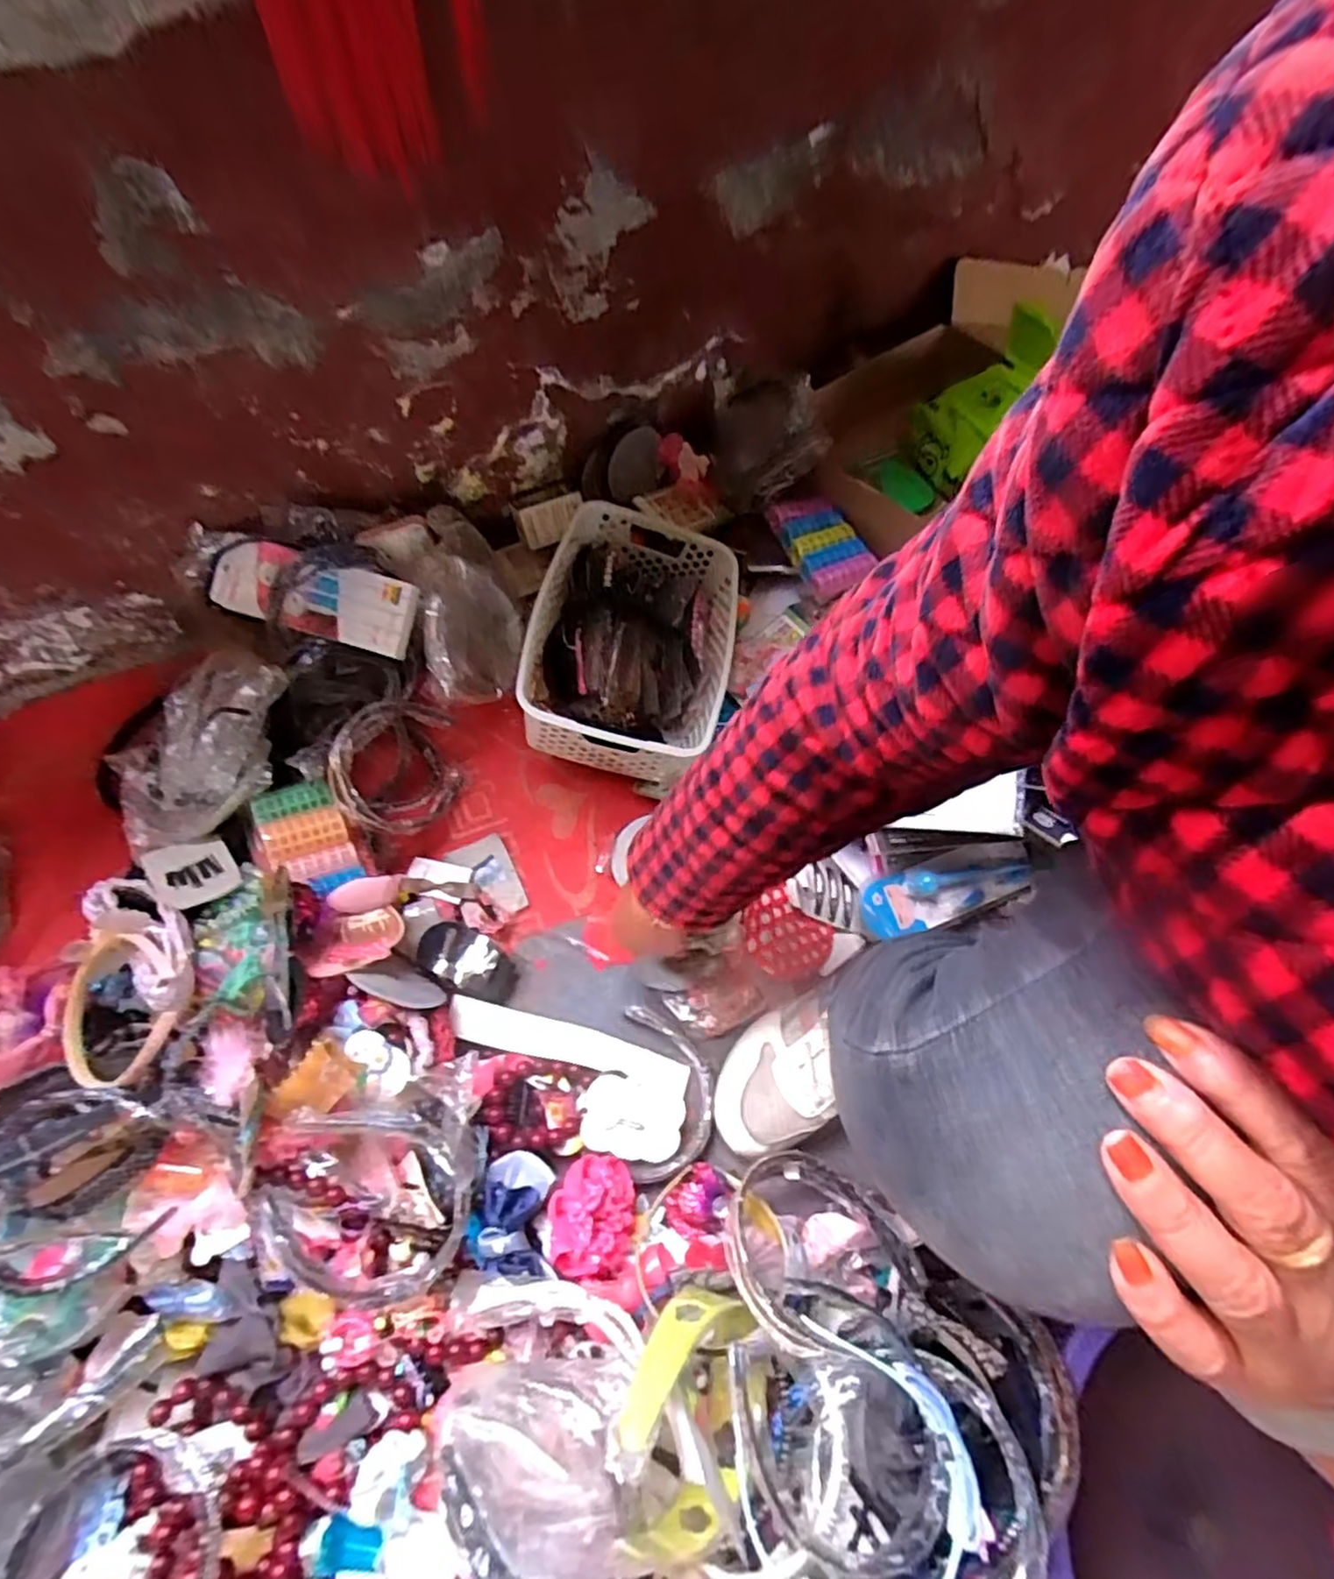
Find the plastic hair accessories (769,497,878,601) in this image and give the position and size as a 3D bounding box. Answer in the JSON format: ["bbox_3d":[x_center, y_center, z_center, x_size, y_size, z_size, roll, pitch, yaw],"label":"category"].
[{"bbox_3d":[0.176,-0.273,0.769,0.073,0.034,0.126,-17,64,-11],"label":"plastic hair accessories"}]

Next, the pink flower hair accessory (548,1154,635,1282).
[{"bbox_3d":[-0.058,0.334,0.542,0.062,0.047,0.081,3,62,-1],"label":"pink flower hair accessory"}]

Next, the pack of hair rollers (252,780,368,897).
[{"bbox_3d":[-0.334,0.047,0.639,0.068,0.022,0.119,-27,67,-15],"label":"pack of hair rollers"}]

